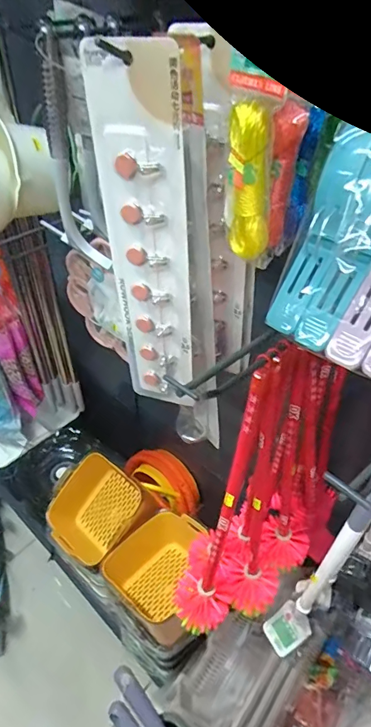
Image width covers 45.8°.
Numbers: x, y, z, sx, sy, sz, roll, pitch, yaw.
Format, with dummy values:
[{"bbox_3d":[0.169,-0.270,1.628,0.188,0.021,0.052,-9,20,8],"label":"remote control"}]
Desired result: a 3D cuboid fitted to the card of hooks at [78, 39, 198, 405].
[{"bbox_3d":[-0.033,-0.102,0.453,0.087,0.366,0.044,-4,40,-3],"label":"card of hooks"}]

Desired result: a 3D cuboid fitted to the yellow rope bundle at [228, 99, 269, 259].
[{"bbox_3d":[0.046,-0.130,0.320,0.022,0.102,0.028,-11,41,-10],"label":"yellow rope bundle"}]

